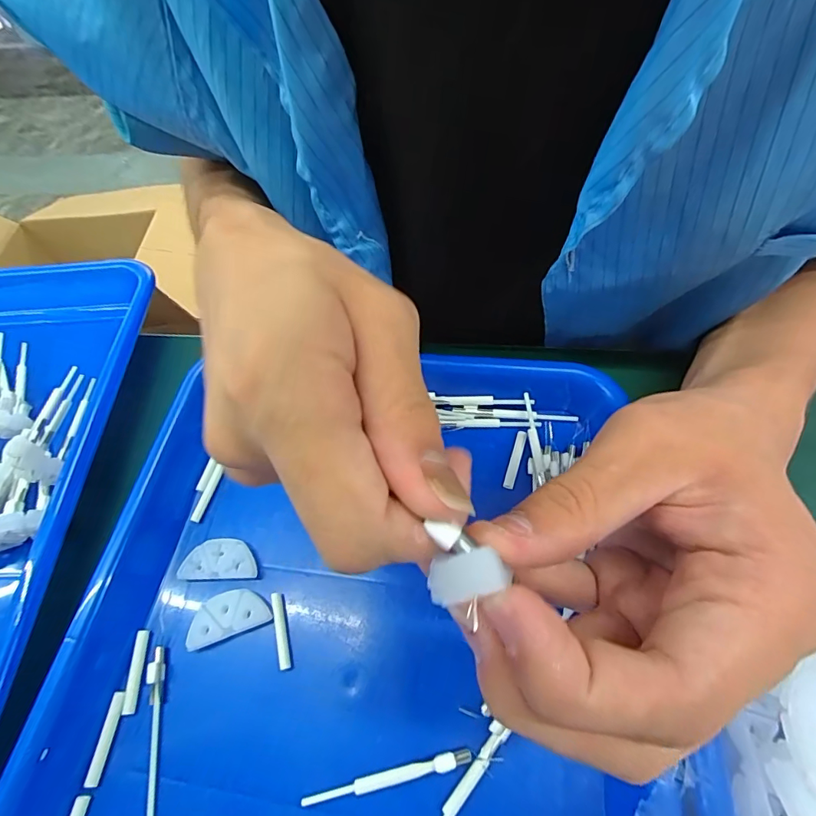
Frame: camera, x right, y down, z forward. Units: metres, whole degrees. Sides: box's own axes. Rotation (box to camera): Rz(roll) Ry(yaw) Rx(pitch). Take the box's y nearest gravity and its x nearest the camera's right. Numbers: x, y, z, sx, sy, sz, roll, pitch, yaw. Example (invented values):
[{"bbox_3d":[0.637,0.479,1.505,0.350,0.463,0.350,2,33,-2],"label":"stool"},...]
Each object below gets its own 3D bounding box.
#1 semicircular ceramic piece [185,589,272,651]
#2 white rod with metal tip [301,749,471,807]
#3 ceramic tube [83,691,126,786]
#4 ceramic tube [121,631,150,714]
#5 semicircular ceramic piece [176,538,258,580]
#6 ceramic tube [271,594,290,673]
[{"bbox_3d":[-0.087,0.098,0.215,0.038,0.004,0.019,-21,60,-6],"label":"semicircular ceramic piece"},{"bbox_3d":[-0.009,0.148,0.179,0.068,0.007,0.006,-14,60,-2],"label":"white rod with metal tip"},{"bbox_3d":[-0.132,0.144,0.197,0.005,0.004,0.034,1,60,7],"label":"ceramic tube"},{"bbox_3d":[-0.127,0.122,0.208,0.006,0.004,0.033,-5,60,3],"label":"ceramic tube"},{"bbox_3d":[-0.095,0.076,0.227,0.038,0.004,0.020,-2,60,5],"label":"semicircular ceramic piece"},{"bbox_3d":[-0.060,0.104,0.211,0.005,0.004,0.033,-16,60,-3],"label":"ceramic tube"}]

